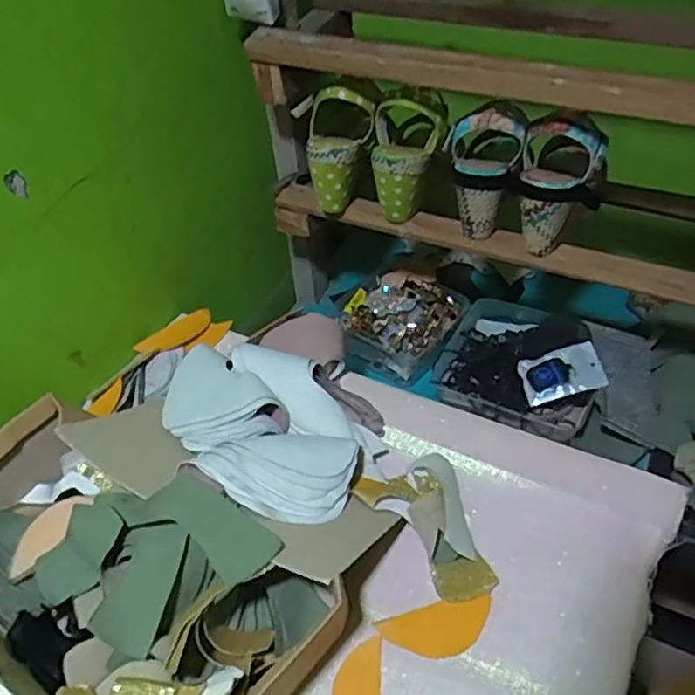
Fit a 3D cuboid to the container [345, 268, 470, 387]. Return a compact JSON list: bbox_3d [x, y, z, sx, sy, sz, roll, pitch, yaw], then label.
[{"bbox_3d":[0.078,-0.038,0.952,0.157,0.070,0.152,24,51,26],"label":"container"}]

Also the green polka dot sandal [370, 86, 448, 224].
[{"bbox_3d":[0.062,-0.220,0.739,0.082,0.151,0.071,19,19,17],"label":"green polka dot sandal"}]

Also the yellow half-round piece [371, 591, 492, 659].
[{"bbox_3d":[0.080,0.245,0.561,0.104,0.006,0.045,-13,45,-9],"label":"yellow half-round piece"}]

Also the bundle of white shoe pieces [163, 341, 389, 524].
[{"bbox_3d":[-0.099,0.076,0.661,0.266,0.081,0.172,25,52,26],"label":"bundle of white shoe pieces"}]

